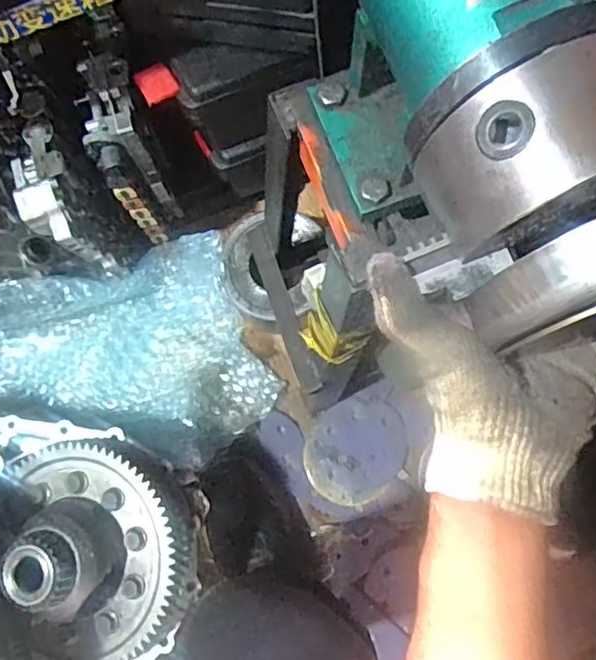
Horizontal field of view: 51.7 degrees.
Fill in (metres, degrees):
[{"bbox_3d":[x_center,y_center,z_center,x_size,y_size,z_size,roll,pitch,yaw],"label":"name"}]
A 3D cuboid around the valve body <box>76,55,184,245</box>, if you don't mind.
[{"bbox_3d":[-0.198,-0.204,0.738,0.059,0.187,0.145,-18,78,-4],"label":"valve body"}]

